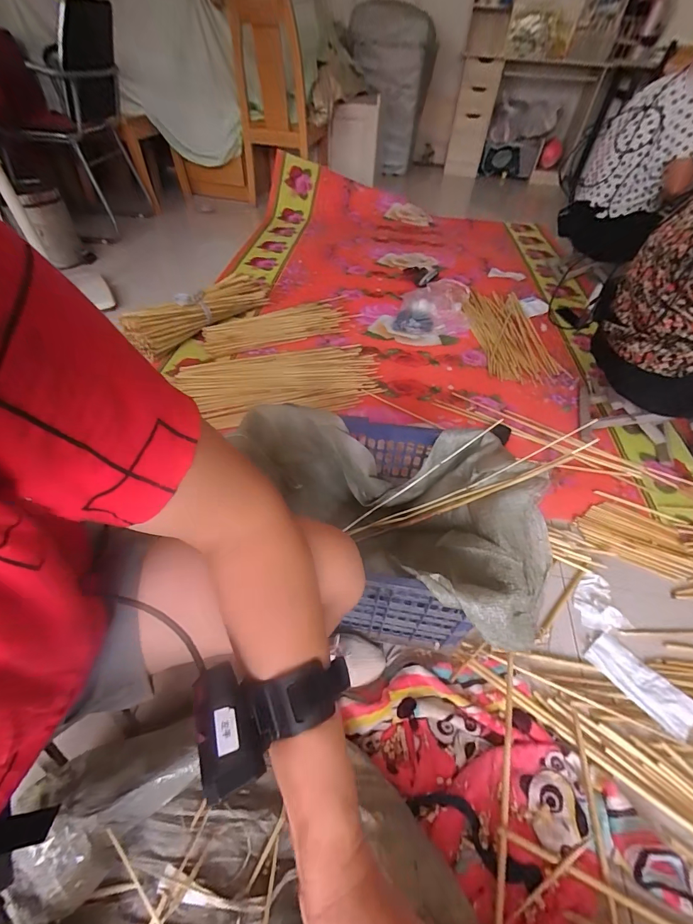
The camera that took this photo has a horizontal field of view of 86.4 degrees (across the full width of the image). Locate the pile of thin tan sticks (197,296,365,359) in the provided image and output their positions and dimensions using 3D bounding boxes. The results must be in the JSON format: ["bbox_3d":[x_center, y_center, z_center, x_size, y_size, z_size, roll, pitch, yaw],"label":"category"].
[{"bbox_3d":[-0.249,-0.535,1.444,0.620,0.057,0.222,-26,55,-23],"label":"pile of thin tan sticks"}]

